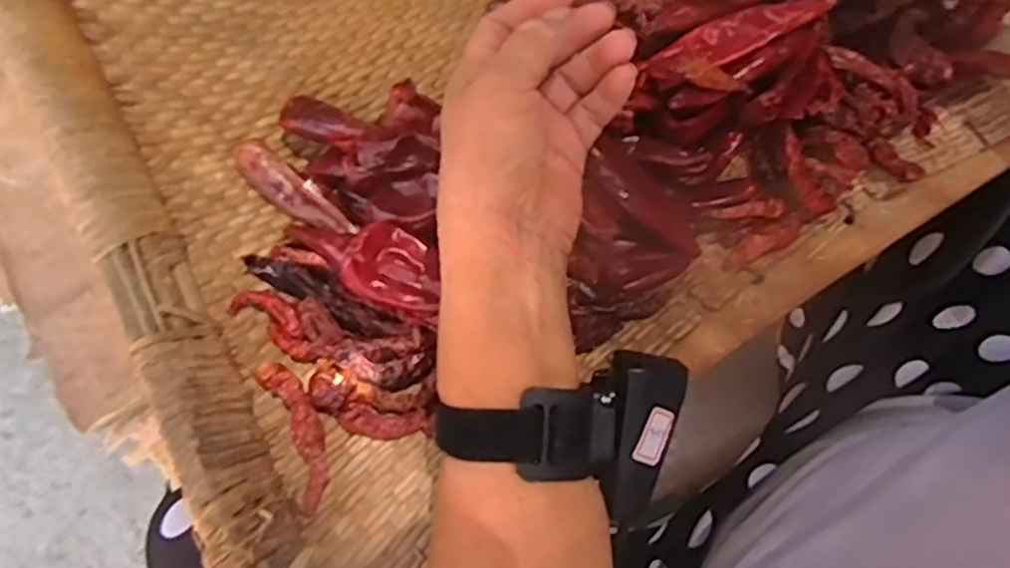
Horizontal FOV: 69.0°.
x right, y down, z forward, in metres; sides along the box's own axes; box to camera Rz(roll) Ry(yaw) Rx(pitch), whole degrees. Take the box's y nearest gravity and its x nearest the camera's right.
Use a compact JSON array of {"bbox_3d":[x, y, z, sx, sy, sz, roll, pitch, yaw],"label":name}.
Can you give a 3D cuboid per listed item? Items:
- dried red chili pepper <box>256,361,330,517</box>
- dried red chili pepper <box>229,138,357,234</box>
[{"bbox_3d":[-0.096,0.068,0.343,0.017,0.020,0.073,-27,75,-6],"label":"dried red chili pepper"},{"bbox_3d":[-0.119,-0.051,0.412,0.079,0.013,0.022,39,79,11],"label":"dried red chili pepper"}]

